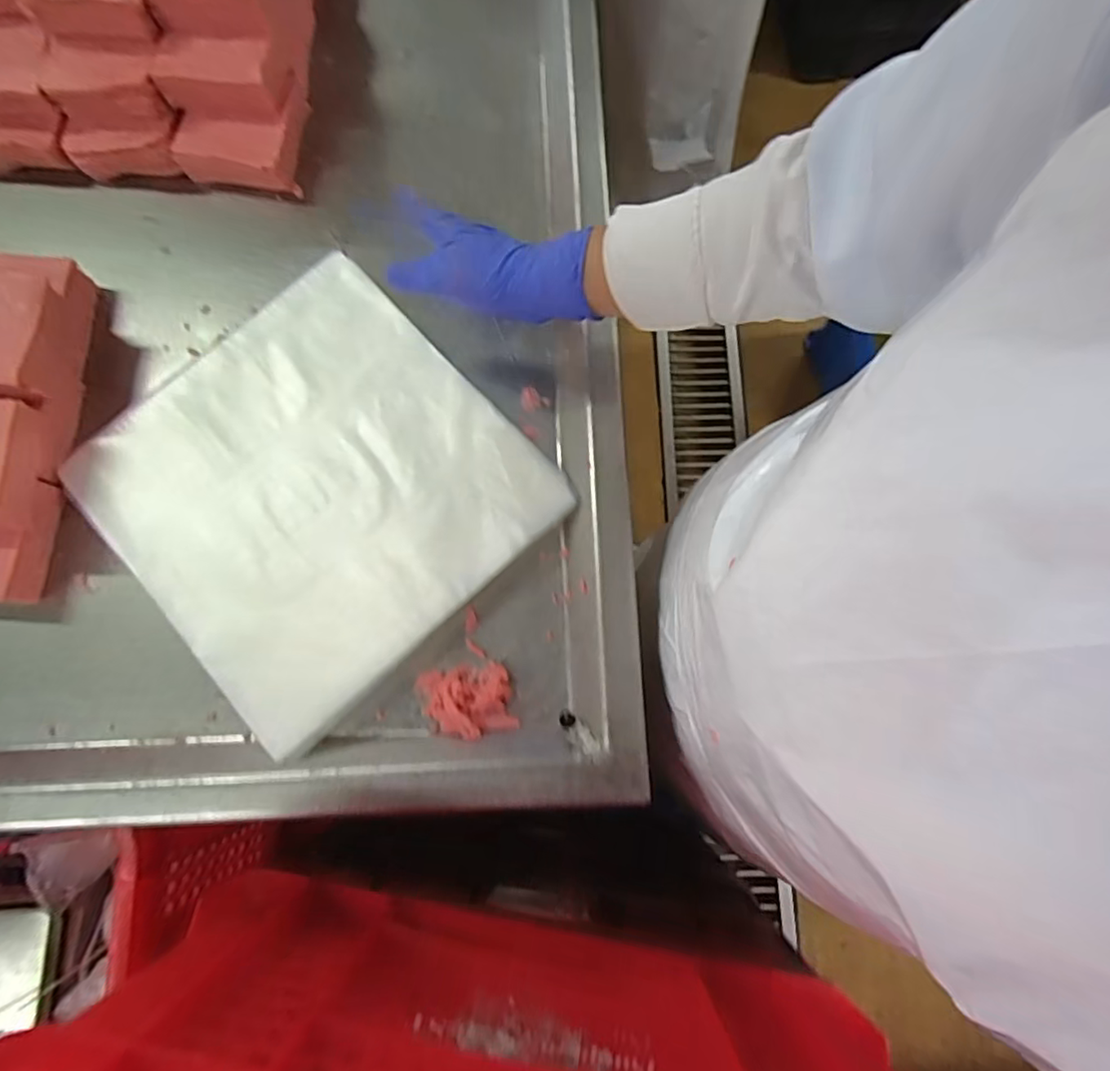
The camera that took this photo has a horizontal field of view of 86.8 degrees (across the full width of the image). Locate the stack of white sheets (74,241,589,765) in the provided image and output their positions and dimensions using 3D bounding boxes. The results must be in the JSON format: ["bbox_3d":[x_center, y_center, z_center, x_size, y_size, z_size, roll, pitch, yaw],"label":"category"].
[{"bbox_3d":[-0.186,-0.035,0.450,0.286,0.016,0.293,-42,80,-8],"label":"stack of white sheets"}]

